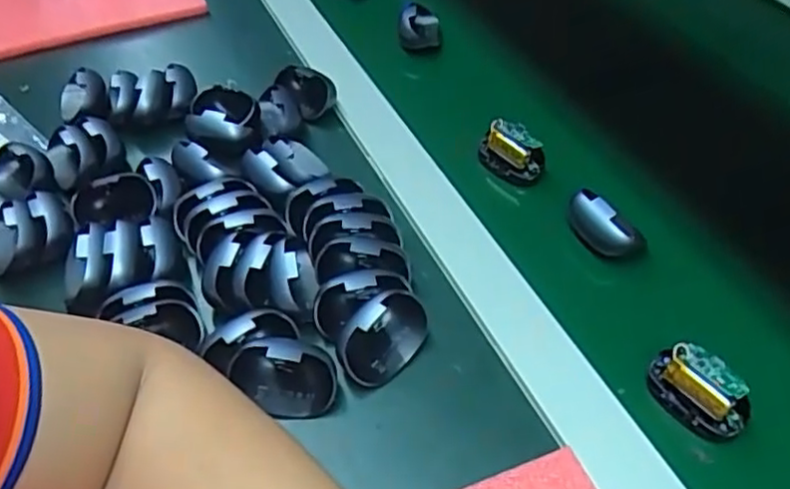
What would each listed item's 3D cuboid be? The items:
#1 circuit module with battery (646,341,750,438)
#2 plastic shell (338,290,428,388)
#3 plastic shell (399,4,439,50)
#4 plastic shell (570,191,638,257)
[{"bbox_3d":[0.164,0.076,0.365,0.022,0.037,0.053,-10,42,-37],"label":"circuit module with battery"},{"bbox_3d":[-0.006,0.052,0.387,0.055,0.043,0.019,-26,23,-11],"label":"plastic shell"},{"bbox_3d":[0.022,-0.200,0.622,0.036,0.029,0.054,2,48,0],"label":"plastic shell"},{"bbox_3d":[0.134,-0.013,0.443,0.020,0.025,0.050,-26,53,-23],"label":"plastic shell"}]

